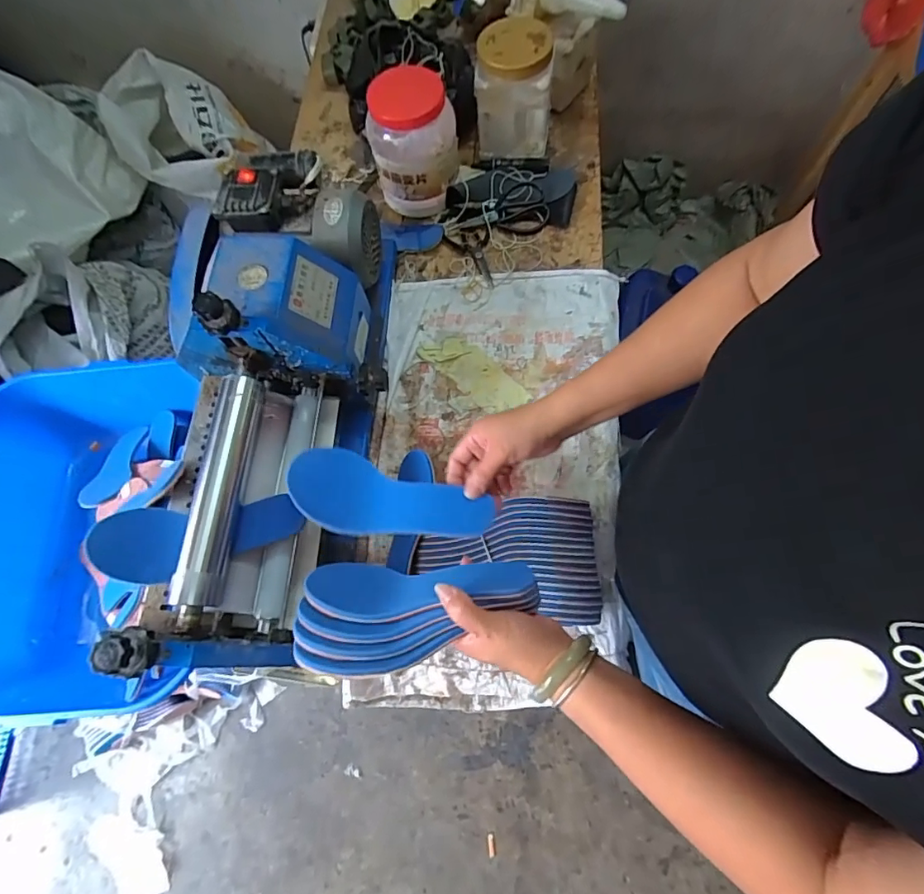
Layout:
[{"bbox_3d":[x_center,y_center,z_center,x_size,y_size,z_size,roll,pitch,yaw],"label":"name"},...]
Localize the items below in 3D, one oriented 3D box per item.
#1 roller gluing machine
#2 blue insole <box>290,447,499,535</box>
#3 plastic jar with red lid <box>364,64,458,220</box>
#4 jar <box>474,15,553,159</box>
[{"bbox_3d":[-0.242,-0.073,0.633,0.259,0.274,0.616,-4,74,1],"label":"roller gluing machine"},{"bbox_3d":[-0.078,0.056,0.521,0.216,0.016,0.082,11,75,8],"label":"blue insole"},{"bbox_3d":[-0.077,-0.495,0.802,0.133,0.187,0.124,-1,74,2],"label":"plastic jar with red lid"},{"bbox_3d":[0.086,-0.602,0.841,0.124,0.170,0.121,-2,74,2],"label":"jar"}]

